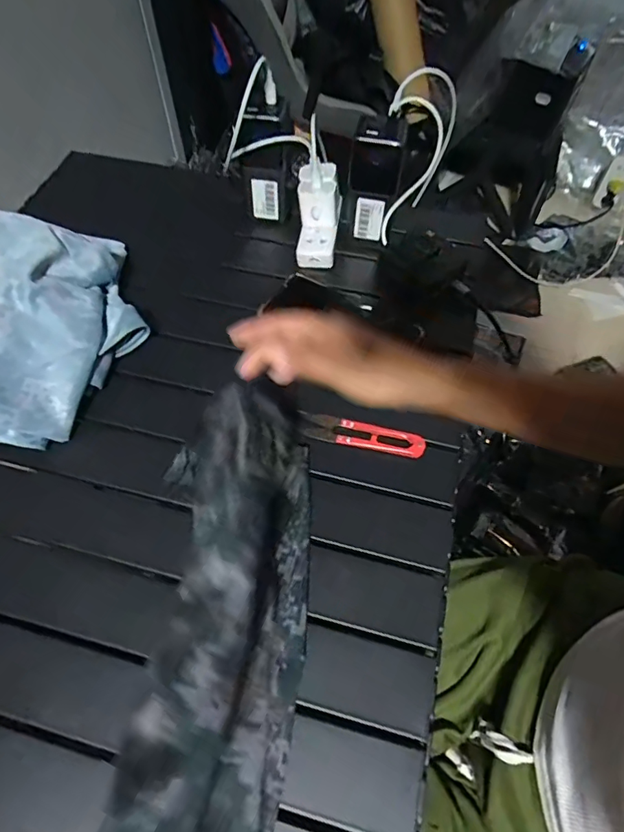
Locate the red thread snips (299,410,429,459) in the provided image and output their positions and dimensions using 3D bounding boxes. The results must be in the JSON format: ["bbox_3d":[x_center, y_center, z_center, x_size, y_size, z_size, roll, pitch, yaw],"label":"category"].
[{"bbox_3d":[0.046,0.017,0.441,0.116,0.007,0.027,13,60,7],"label":"red thread snips"}]

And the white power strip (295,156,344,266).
[{"bbox_3d":[0.008,-0.232,0.550,0.047,0.028,0.114,3,100,1],"label":"white power strip"}]

